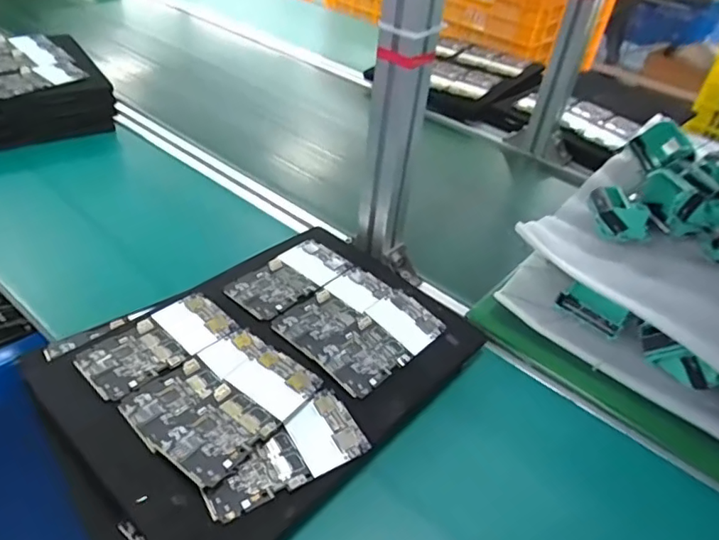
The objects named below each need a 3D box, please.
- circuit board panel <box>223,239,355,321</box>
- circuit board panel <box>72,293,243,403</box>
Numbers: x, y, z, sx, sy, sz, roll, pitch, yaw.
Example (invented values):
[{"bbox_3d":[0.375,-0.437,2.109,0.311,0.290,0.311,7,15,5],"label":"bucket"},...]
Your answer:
[{"bbox_3d":[-0.073,0.008,0.596,0.068,0.011,0.132,33,46,28],"label":"circuit board panel"},{"bbox_3d":[-0.182,0.065,0.509,0.069,0.008,0.130,36,48,30],"label":"circuit board panel"}]

